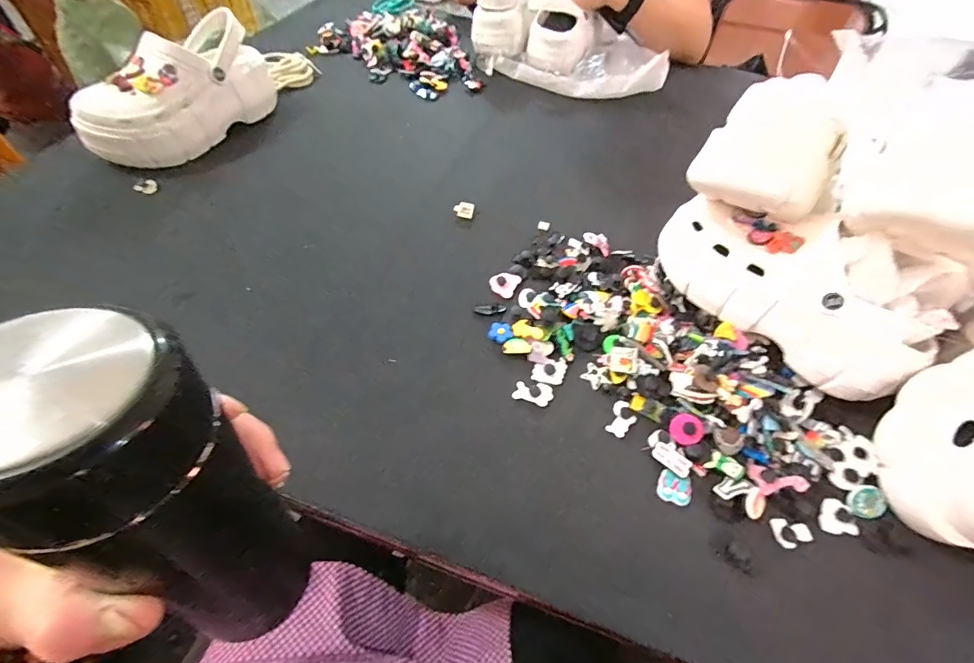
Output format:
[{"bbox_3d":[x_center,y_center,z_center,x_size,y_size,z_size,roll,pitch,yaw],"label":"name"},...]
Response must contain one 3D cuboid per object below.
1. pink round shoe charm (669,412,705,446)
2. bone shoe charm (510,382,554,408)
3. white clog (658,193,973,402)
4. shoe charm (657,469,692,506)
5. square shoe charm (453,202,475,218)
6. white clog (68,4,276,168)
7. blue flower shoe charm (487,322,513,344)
[{"bbox_3d":[0.172,0.085,0.371,0.026,0.011,0.026,27,92,20],"label":"pink round shoe charm"},{"bbox_3d":[0.042,0.056,0.392,0.036,0.007,0.021,5,54,0],"label":"bone shoe charm"},{"bbox_3d":[0.277,-0.048,0.400,0.239,0.110,0.094,33,58,19],"label":"white clog"},{"bbox_3d":[0.154,0.128,0.351,0.025,0.006,0.024,21,55,11],"label":"shoe charm"},{"bbox_3d":[-0.028,-0.154,0.540,0.025,0.007,0.027,11,54,3],"label":"square shoe charm"},{"bbox_3d":[-0.404,-0.314,0.560,0.089,0.116,0.251,31,57,17],"label":"white clog"},{"bbox_3d":[0.014,0.000,0.427,0.023,0.004,0.025,2,54,-3],"label":"blue flower shoe charm"}]

